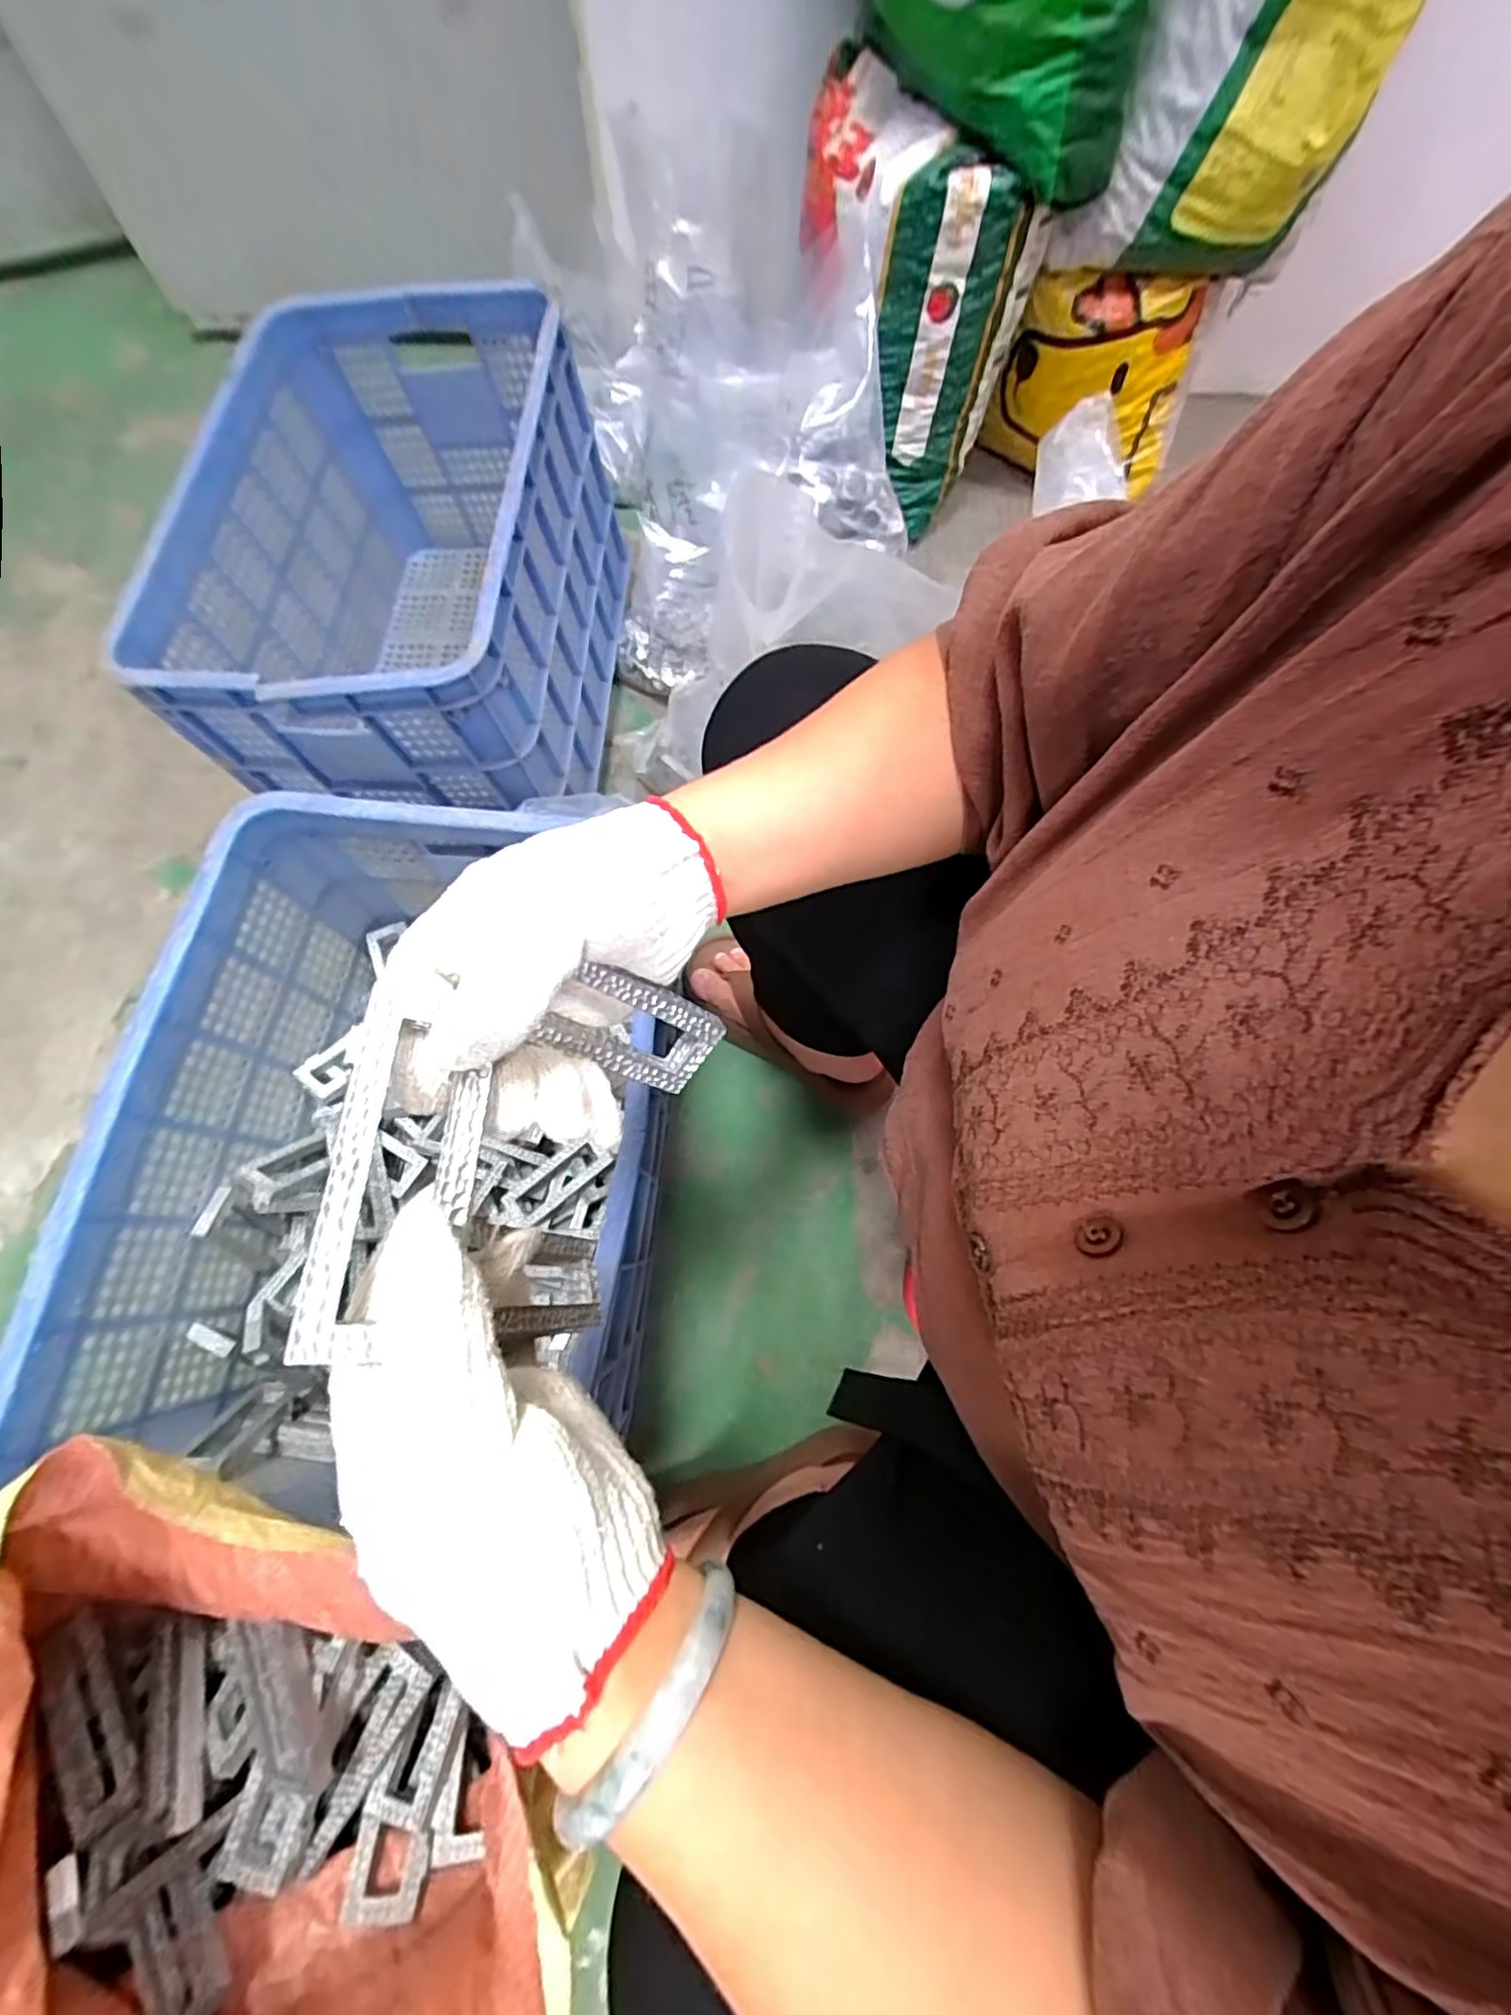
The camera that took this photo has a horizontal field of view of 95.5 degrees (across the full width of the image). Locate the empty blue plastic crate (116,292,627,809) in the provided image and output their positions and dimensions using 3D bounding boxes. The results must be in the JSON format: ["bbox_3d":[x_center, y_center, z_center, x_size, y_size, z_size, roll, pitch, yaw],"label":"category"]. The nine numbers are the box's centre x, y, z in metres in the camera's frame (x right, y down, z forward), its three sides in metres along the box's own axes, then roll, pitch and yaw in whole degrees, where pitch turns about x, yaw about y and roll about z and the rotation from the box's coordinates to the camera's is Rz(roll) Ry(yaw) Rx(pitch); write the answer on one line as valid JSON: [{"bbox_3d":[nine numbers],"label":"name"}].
[{"bbox_3d":[-0.360,-0.451,0.759,0.346,0.310,0.494,4,72,0],"label":"empty blue plastic crate"}]

